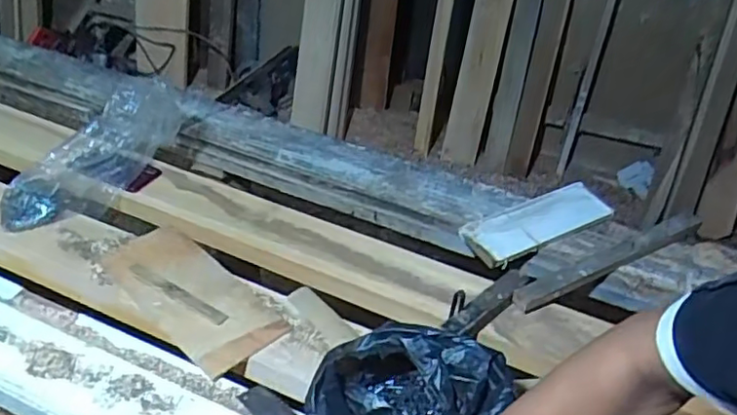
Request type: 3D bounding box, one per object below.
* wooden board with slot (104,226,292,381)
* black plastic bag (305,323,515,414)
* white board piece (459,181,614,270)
[{"bbox_3d":[-0.251,0.111,0.869,0.296,0.020,0.135,33,44,31],"label":"wooden board with slot"},{"bbox_3d":[0.036,0.215,0.662,0.184,0.118,0.148,21,39,19],"label":"black plastic bag"},{"bbox_3d":[0.282,0.019,1.029,0.266,0.020,0.094,-17,42,-28],"label":"white board piece"}]

